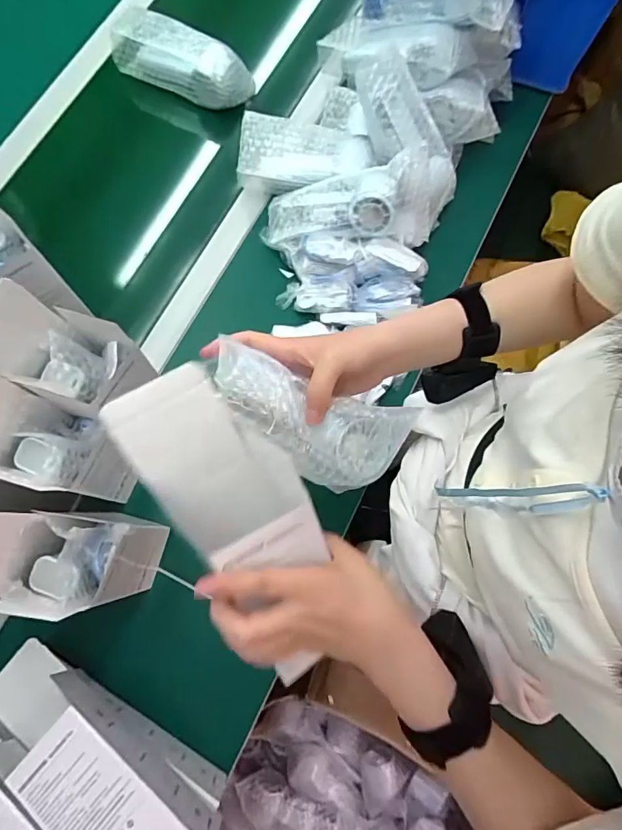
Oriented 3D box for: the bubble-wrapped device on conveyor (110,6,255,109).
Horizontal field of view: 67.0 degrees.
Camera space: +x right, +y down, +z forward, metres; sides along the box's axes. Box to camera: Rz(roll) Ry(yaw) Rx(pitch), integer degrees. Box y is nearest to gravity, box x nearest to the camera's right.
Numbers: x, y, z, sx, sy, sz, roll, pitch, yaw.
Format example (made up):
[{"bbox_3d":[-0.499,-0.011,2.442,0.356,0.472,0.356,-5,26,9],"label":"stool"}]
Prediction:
[{"bbox_3d":[-0.189,-0.523,0.689,0.194,0.067,0.068,24,77,4],"label":"bubble-wrapped device on conveyor"}]

